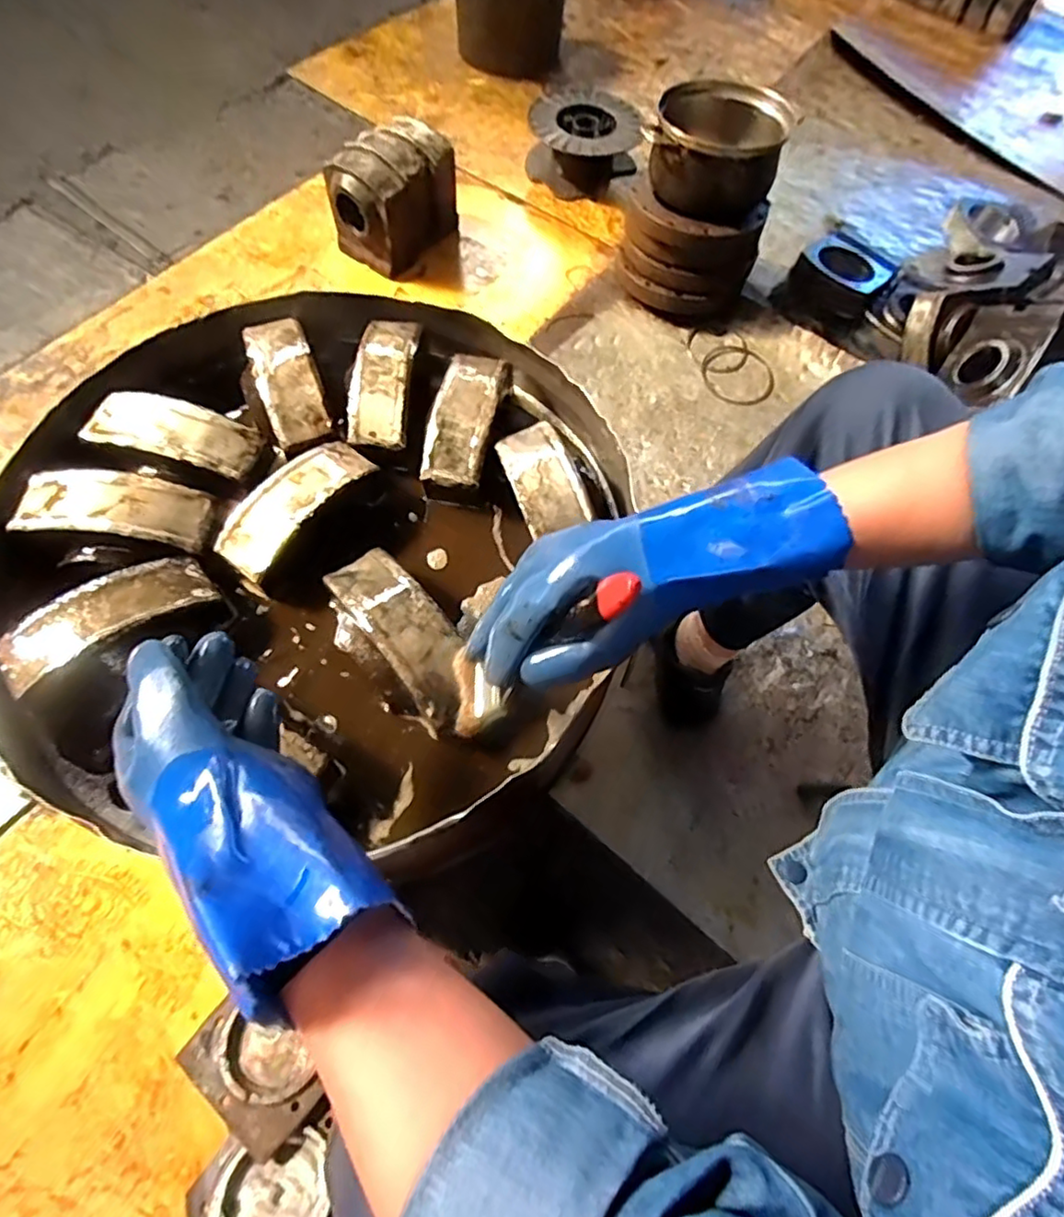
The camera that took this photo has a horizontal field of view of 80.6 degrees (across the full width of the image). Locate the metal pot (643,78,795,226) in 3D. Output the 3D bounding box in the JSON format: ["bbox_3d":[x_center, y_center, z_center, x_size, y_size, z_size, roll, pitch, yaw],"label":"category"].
[{"bbox_3d":[0.311,-0.781,1.087,0.215,0.137,0.215,21,69,11],"label":"metal pot"}]

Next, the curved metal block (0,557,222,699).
[{"bbox_3d":[-0.359,0.010,0.532,0.163,0.041,0.062,-35,73,-19],"label":"curved metal block"}]

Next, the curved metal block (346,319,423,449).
[{"bbox_3d":[-0.154,-0.239,0.652,0.059,0.034,0.150,5,65,-2],"label":"curved metal block"}]

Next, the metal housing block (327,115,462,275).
[{"bbox_3d":[-0.275,-0.818,1.240,0.163,0.162,0.220,32,70,13],"label":"metal housing block"}]

